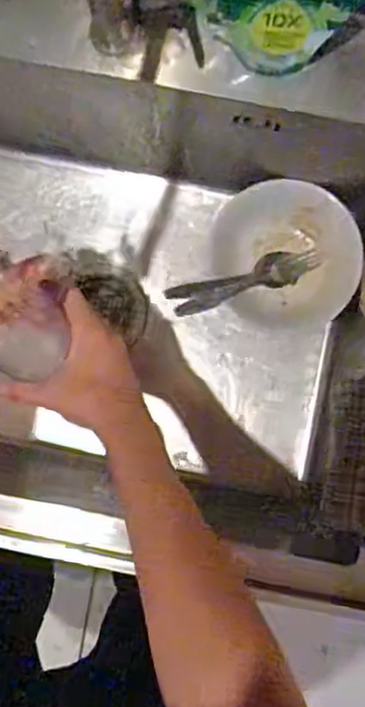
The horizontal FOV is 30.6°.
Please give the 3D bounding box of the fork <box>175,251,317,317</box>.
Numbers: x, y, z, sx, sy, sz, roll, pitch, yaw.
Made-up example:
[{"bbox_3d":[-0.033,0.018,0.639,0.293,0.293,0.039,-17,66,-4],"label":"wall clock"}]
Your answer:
[{"bbox_3d":[0.066,-0.072,0.701,0.169,0.027,0.023,-22,87,-19],"label":"fork"}]

